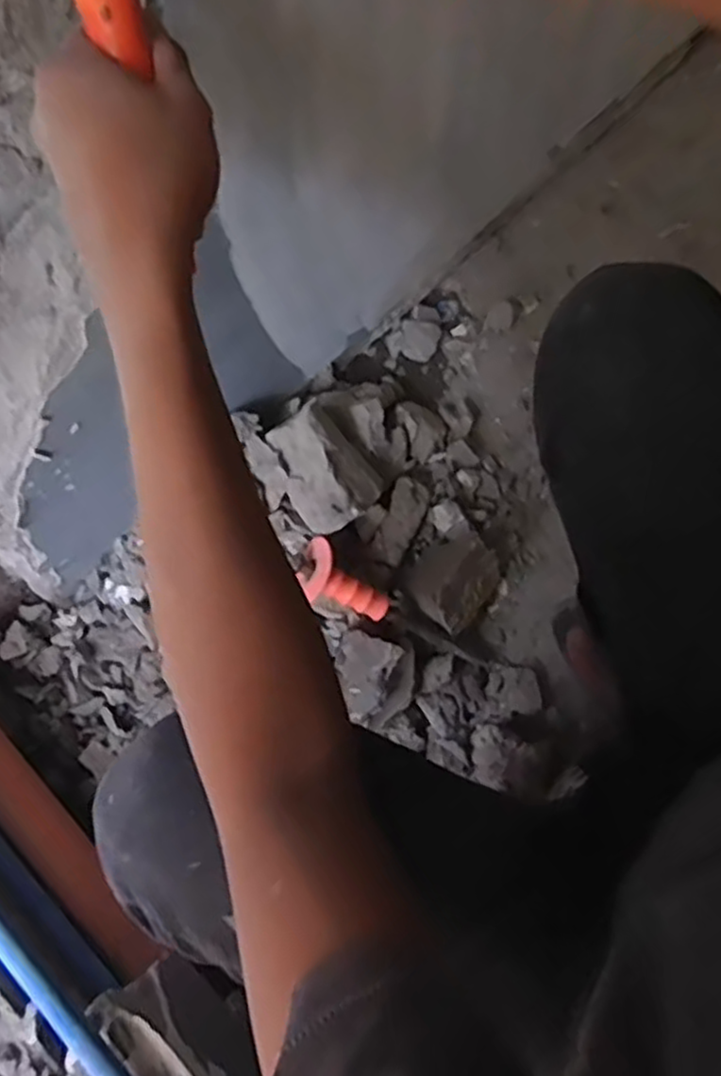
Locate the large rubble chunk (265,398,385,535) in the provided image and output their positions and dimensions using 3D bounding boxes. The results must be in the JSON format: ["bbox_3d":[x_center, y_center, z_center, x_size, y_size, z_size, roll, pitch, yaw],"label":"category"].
[{"bbox_3d":[-0.037,-0.073,0.782,0.099,0.062,0.124,-36,79,-8],"label":"large rubble chunk"}]

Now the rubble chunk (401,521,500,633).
[{"bbox_3d":[0.108,0.042,0.818,0.094,0.063,0.109,39,79,9],"label":"rubble chunk"}]

